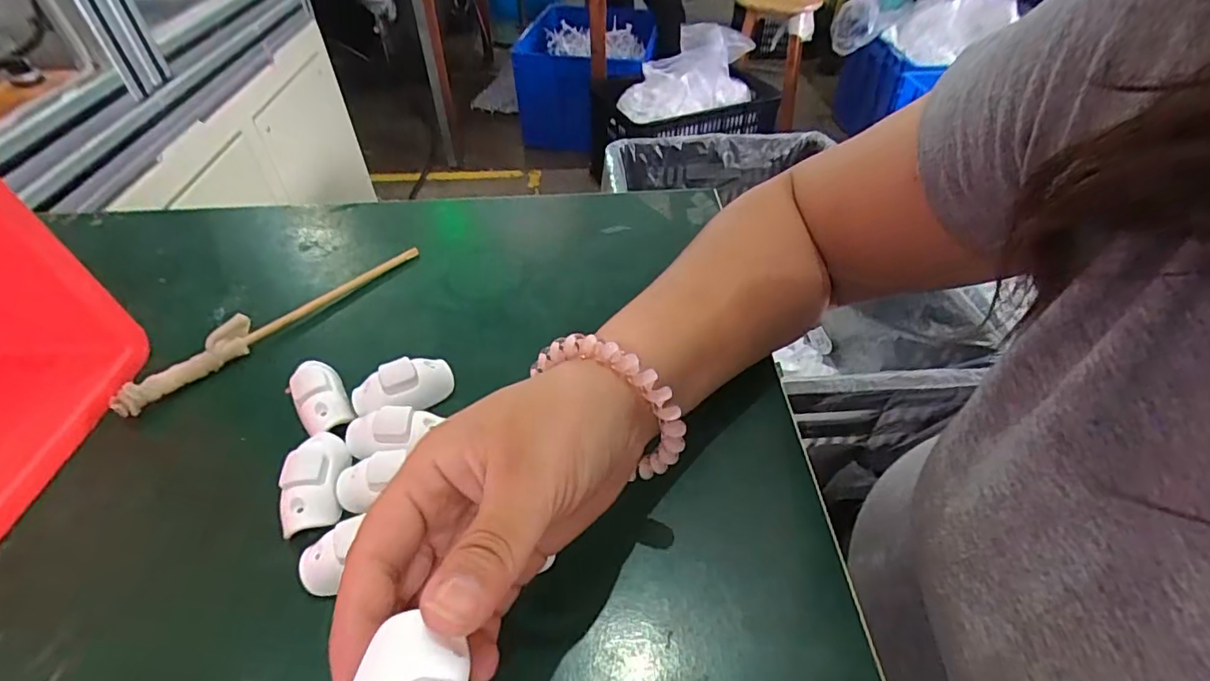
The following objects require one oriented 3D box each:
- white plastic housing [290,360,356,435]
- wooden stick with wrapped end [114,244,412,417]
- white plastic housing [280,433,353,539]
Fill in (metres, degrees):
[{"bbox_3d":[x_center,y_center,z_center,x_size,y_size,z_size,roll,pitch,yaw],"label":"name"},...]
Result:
[{"bbox_3d":[-0.155,0.029,0.305,0.024,0.023,0.045,-25,51,-22],"label":"white plastic housing"},{"bbox_3d":[-0.207,-0.017,0.360,0.018,0.016,0.193,32,54,28],"label":"wooden stick with wrapped end"},{"bbox_3d":[-0.139,0.067,0.270,0.023,0.023,0.049,-6,46,-5],"label":"white plastic housing"}]

